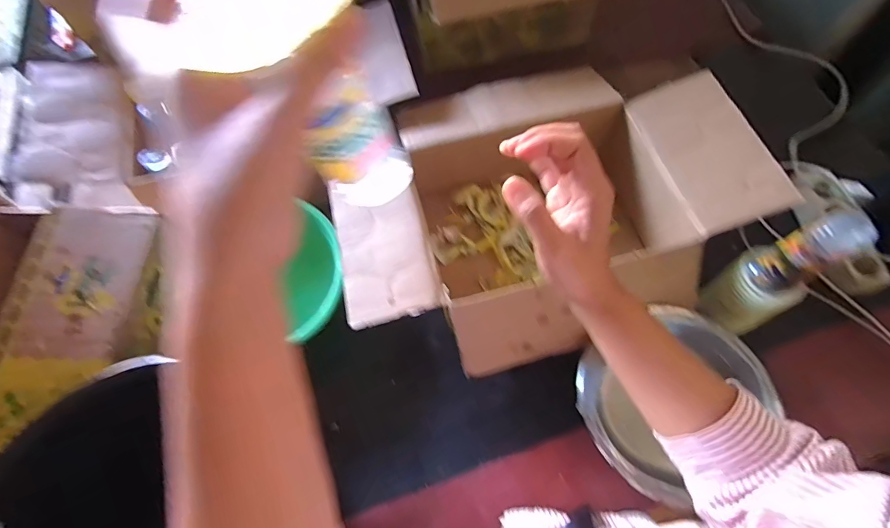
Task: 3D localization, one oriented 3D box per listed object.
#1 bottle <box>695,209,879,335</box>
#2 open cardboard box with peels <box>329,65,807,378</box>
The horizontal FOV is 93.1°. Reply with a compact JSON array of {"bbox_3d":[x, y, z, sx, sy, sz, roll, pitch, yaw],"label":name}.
[{"bbox_3d":[0.402,0.011,0.503,0.074,0.198,0.076,-34,69,-13],"label":"bottle"},{"bbox_3d":[0.125,-0.088,0.611,0.558,0.161,0.407,-16,66,-5],"label":"open cardboard box with peels"}]

